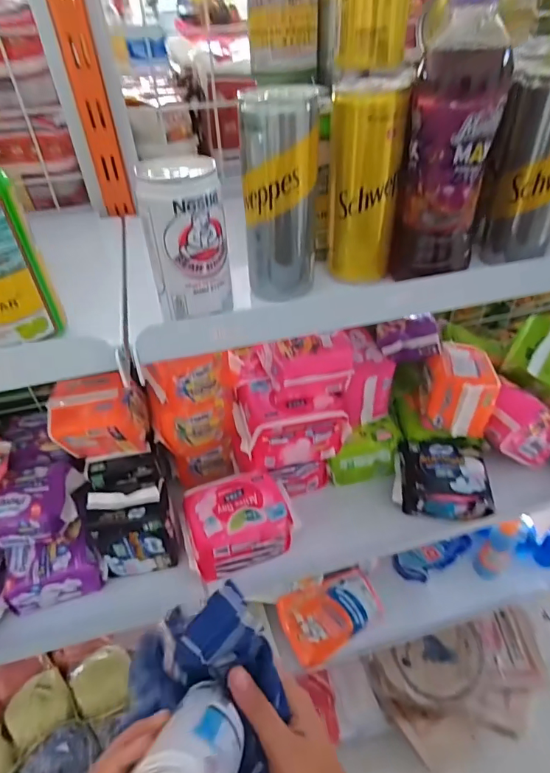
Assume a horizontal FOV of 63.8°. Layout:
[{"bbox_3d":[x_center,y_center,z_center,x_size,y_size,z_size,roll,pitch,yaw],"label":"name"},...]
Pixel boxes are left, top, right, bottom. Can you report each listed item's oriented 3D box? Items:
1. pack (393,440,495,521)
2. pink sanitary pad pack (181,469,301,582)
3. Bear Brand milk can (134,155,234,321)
[{"bbox_3d":[0.245,0.132,0.644,0.135,0.061,0.105,7,42,11],"label":"pack"},{"bbox_3d":[-0.049,0.181,0.595,0.141,0.078,0.098,-14,43,-13],"label":"pink sanitary pad pack"},{"bbox_3d":[-0.057,-0.095,0.289,0.050,0.093,0.046,-10,42,-8],"label":"Bear Brand milk can"}]

